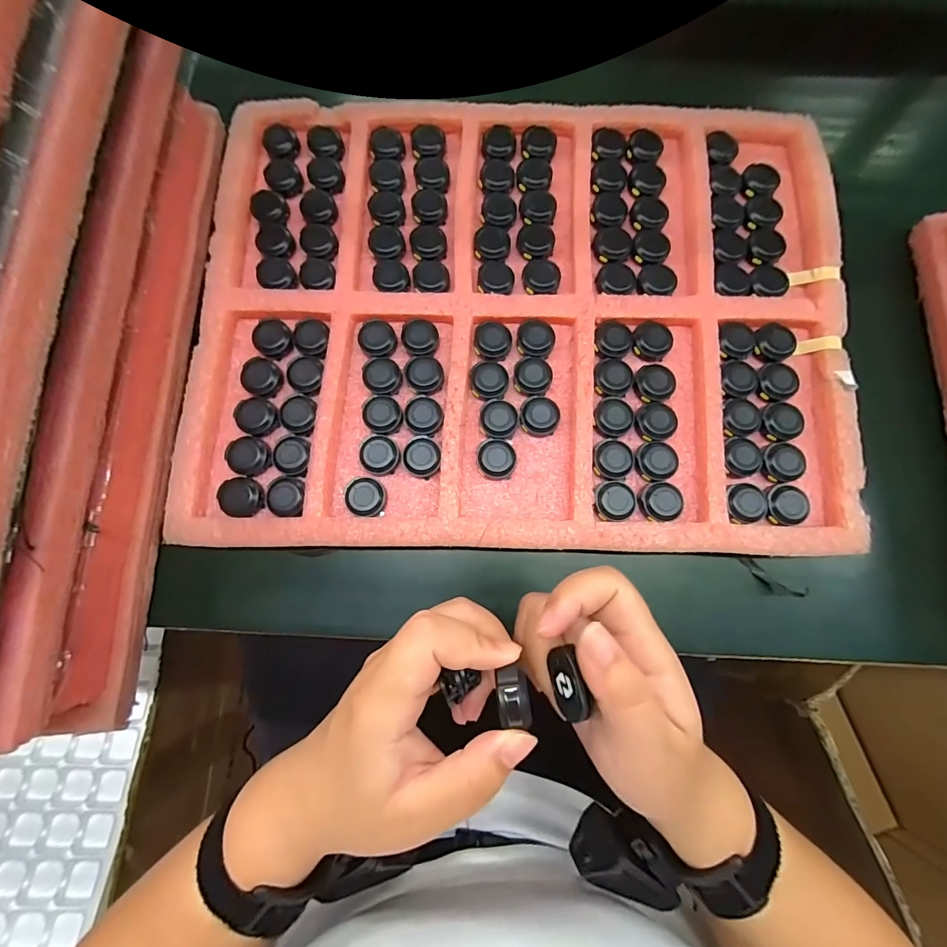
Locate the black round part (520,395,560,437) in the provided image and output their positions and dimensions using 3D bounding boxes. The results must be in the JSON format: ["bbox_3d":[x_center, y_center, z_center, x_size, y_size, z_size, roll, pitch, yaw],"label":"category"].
[{"bbox_3d":[0.050,-0.044,0.316,0.030,0.009,0.028,0,80,0],"label":"black round part"}]

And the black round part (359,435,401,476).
[{"bbox_3d":[-0.070,-0.015,0.313,0.027,0.014,0.029,0,80,0],"label":"black round part"}]

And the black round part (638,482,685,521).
[{"bbox_3d":[0.137,0.021,0.306,0.029,0.014,0.028,0,80,0],"label":"black round part"}]

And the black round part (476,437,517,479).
[{"bbox_3d":[0.017,-0.011,0.314,0.029,0.012,0.030,0,80,0],"label":"black round part"}]

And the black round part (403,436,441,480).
[{"bbox_3d":[-0.038,-0.013,0.313,0.027,0.012,0.029,0,80,0],"label":"black round part"}]

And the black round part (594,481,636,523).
[{"bbox_3d":[0.102,0.020,0.304,0.029,0.008,0.029,0,80,0],"label":"black round part"}]

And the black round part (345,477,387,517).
[{"bbox_3d":[-0.079,0.017,0.307,0.026,0.013,0.029,-3,80,-1],"label":"black round part"}]

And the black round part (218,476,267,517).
[{"bbox_3d":[-0.170,0.018,0.307,0.029,0.012,0.028,0,80,0],"label":"black round part"}]

